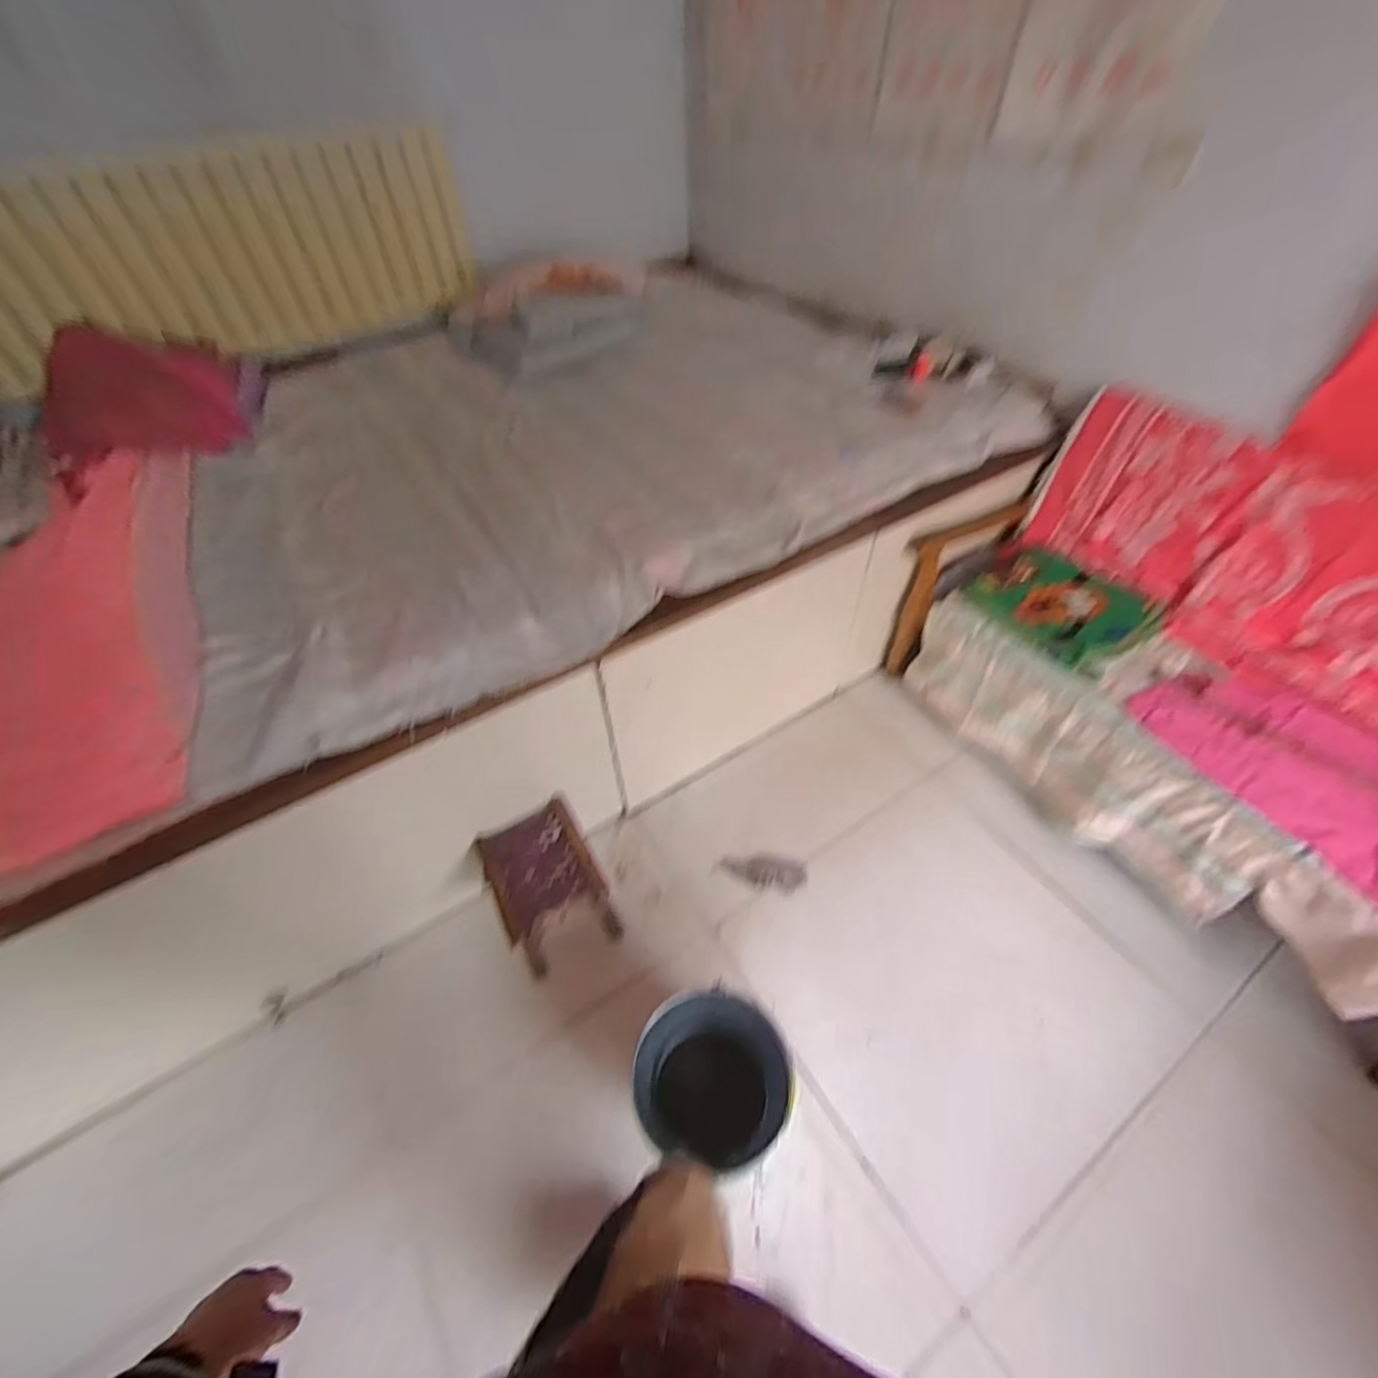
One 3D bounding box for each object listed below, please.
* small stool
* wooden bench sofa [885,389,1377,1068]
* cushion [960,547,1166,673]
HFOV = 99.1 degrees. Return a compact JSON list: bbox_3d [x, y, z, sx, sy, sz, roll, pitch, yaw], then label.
[{"bbox_3d":[-0.337,0.474,1.423,0.235,0.256,0.284,-24,53,-17],"label":"small stool"},{"bbox_3d":[1.260,0.000,1.336,0.596,0.739,1.434,-27,54,-20],"label":"wooden bench sofa"},{"bbox_3d":[0.984,-0.236,1.585,0.365,0.061,0.425,-30,54,-21],"label":"cushion"}]

